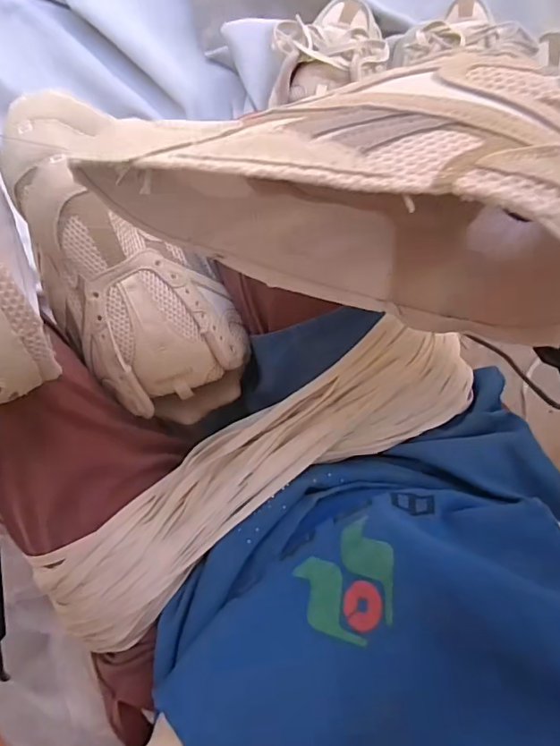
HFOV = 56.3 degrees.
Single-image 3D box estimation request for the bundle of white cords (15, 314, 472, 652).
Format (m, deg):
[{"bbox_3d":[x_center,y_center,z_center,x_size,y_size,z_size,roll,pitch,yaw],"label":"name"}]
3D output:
[{"bbox_3d":[-0.013,0.078,0.382,0.353,0.042,0.095,-35,92,-2],"label":"bundle of white cords"}]

